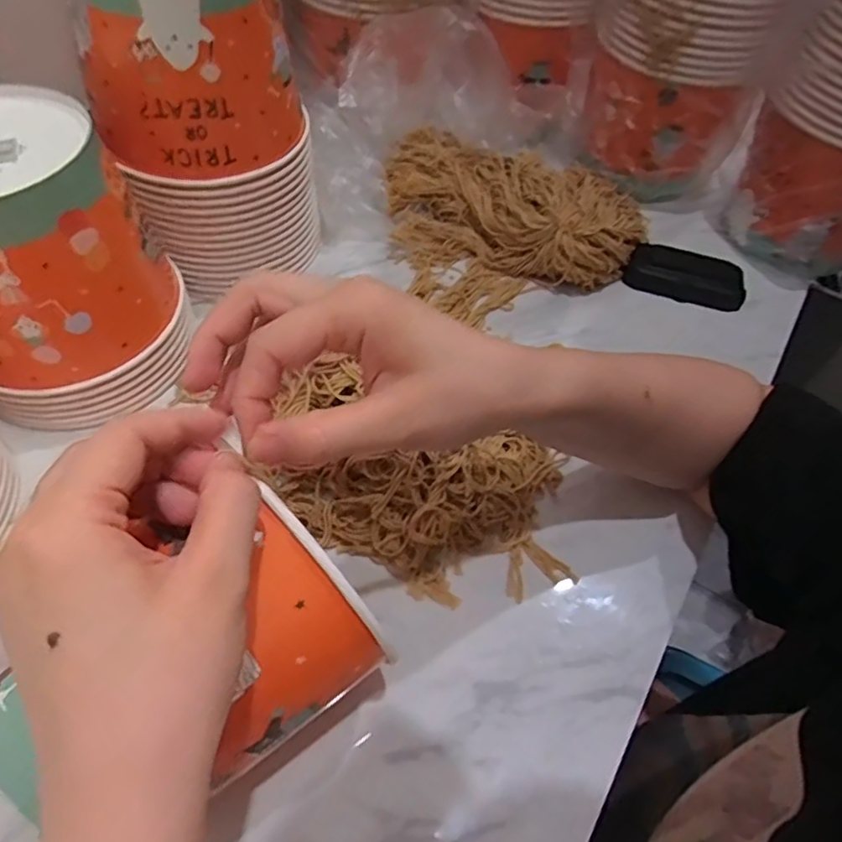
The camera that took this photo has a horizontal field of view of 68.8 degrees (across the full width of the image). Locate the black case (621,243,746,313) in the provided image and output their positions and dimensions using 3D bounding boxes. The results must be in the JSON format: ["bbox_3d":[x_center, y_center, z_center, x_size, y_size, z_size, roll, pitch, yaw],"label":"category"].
[{"bbox_3d":[0.250,-0.138,0.581,0.107,0.027,0.048,16,55,7],"label":"black case"}]

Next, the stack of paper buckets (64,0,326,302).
[{"bbox_3d":[-0.158,-0.236,0.468,0.148,0.228,0.128,-8,56,-11],"label":"stack of paper buckets"}]

